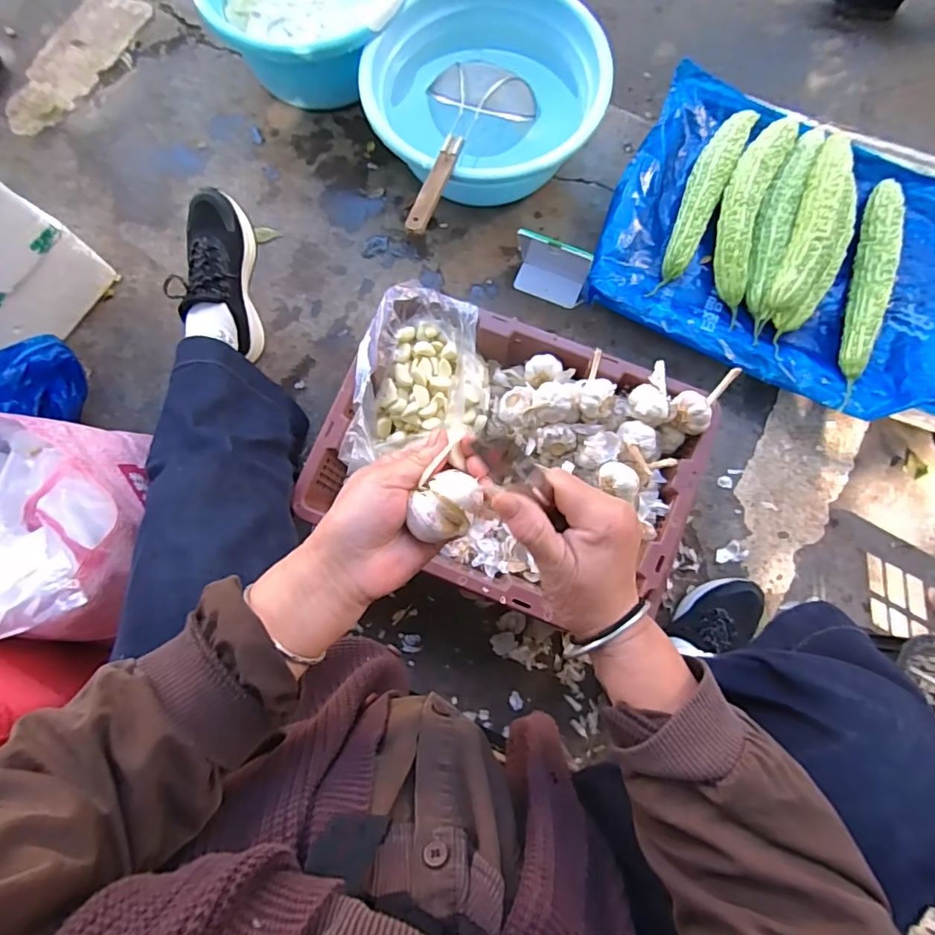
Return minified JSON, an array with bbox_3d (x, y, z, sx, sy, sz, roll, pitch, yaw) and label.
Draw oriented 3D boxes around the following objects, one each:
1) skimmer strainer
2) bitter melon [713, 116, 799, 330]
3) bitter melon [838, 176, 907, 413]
[{"bbox_3d":[-0.011,-0.478,0.775,0.165,0.047,0.376,14,65,3],"label":"skimmer strainer"},{"bbox_3d":[0.441,-0.405,0.824,0.078,0.052,0.332,20,80,4],"label":"bitter melon"},{"bbox_3d":[0.623,-0.280,0.803,0.050,0.048,0.386,15,79,4],"label":"bitter melon"}]

